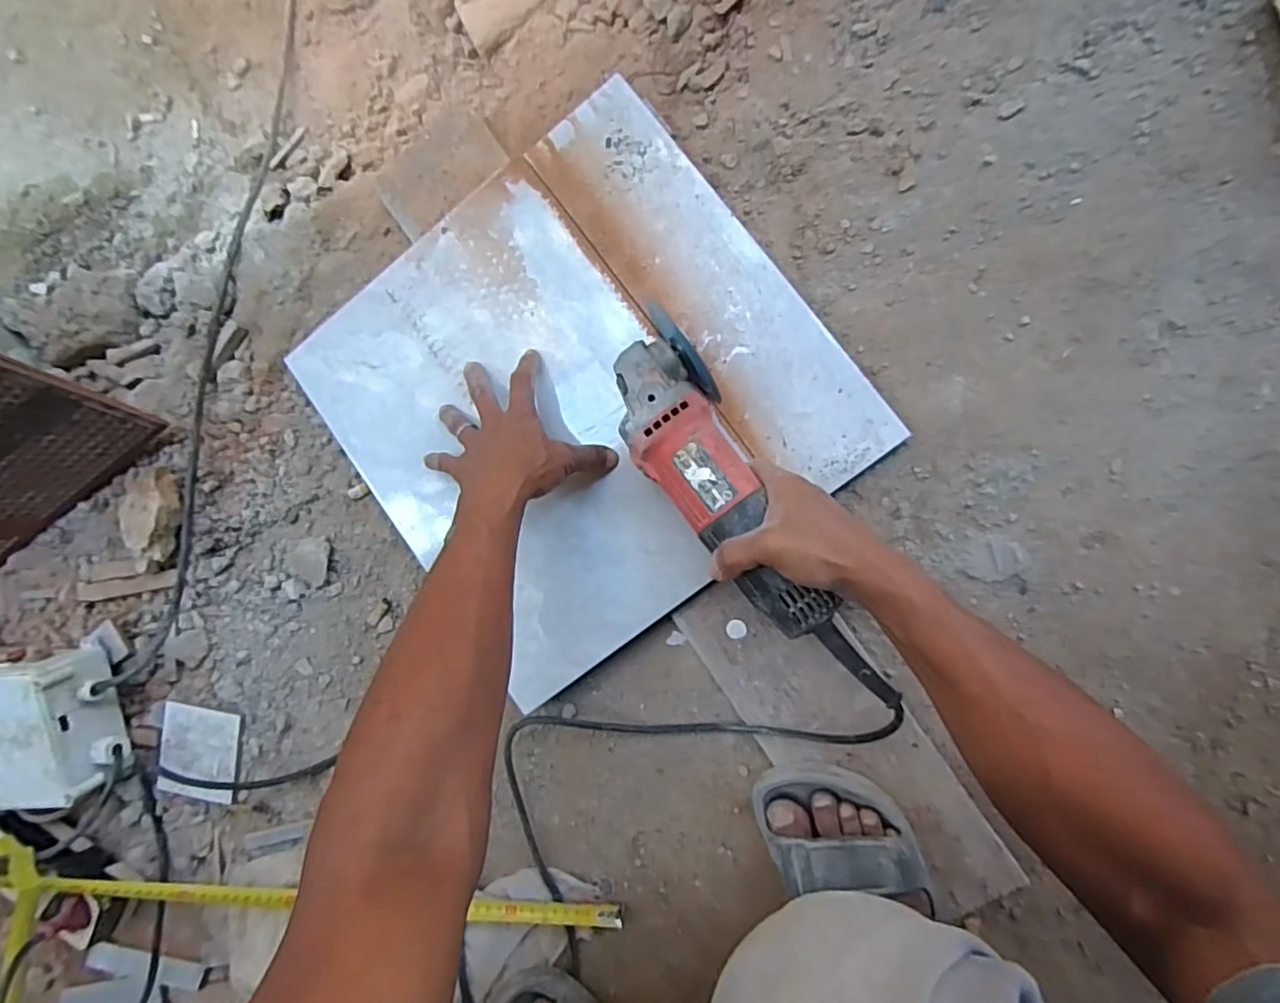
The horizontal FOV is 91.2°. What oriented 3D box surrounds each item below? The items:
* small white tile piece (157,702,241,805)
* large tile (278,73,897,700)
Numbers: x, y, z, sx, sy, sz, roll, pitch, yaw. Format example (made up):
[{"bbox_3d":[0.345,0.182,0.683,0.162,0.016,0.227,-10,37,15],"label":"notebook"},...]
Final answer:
[{"bbox_3d":[-0.437,0.253,0.622,0.084,0.010,0.094,5,92,9],"label":"small white tile piece"},{"bbox_3d":[-0.058,-0.092,0.541,0.391,0.013,0.392,-37,84,6],"label":"large tile"}]

